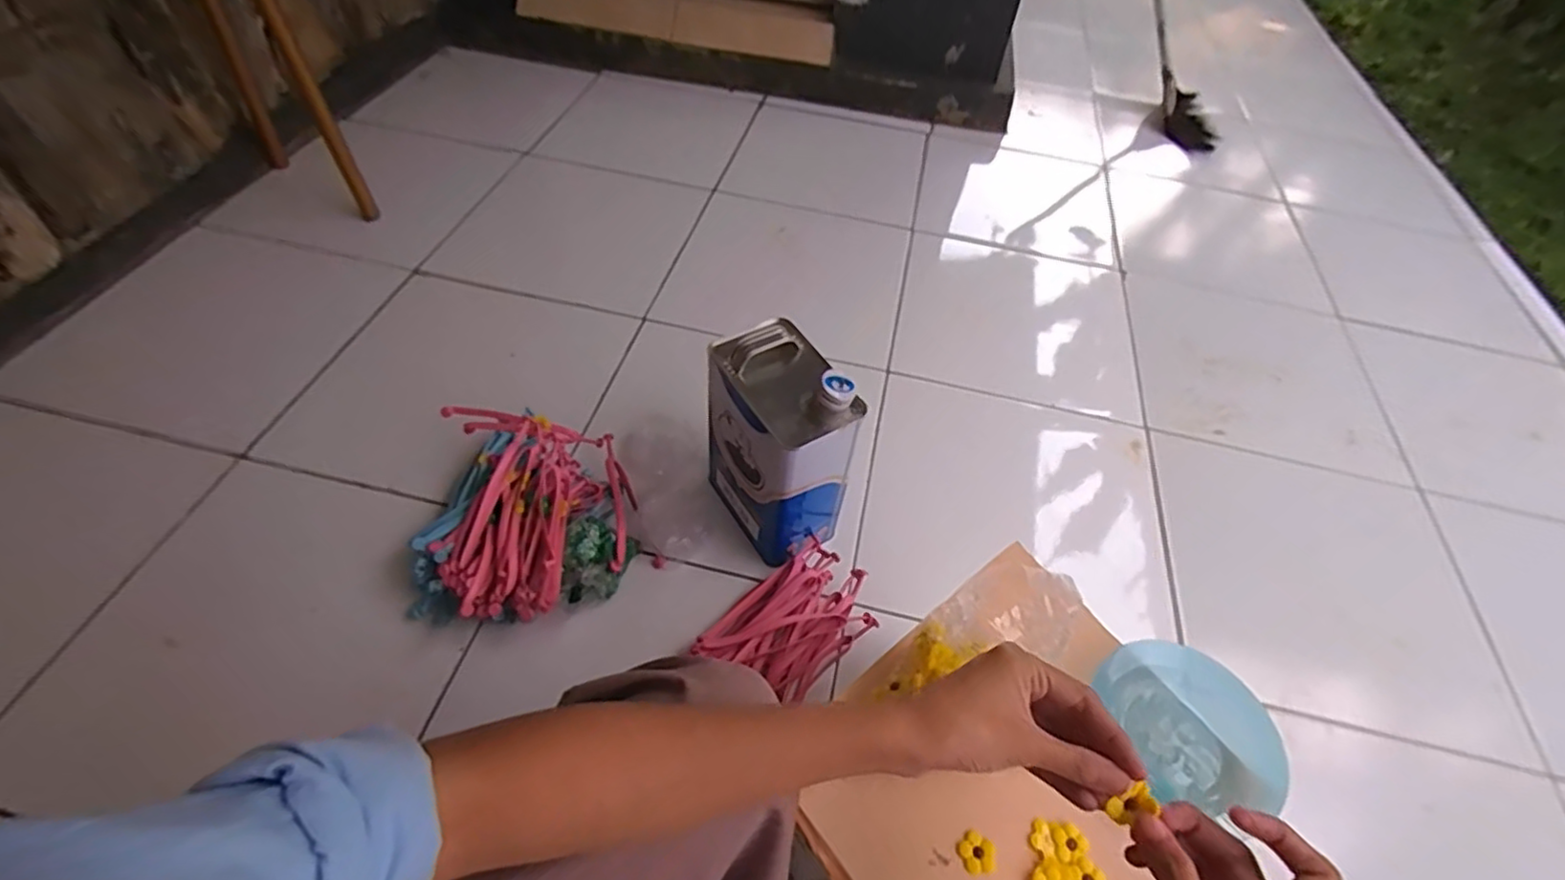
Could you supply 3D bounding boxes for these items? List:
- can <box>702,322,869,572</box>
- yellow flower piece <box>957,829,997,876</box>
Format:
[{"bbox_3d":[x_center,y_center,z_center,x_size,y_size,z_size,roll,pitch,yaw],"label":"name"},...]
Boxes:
[{"bbox_3d":[-0.005,0.007,0.772,0.120,0.256,0.166,-24,58,-22],"label":"can"},{"bbox_3d":[0.125,0.266,0.426,0.024,0.004,0.023,28,54,16],"label":"yellow flower piece"}]

